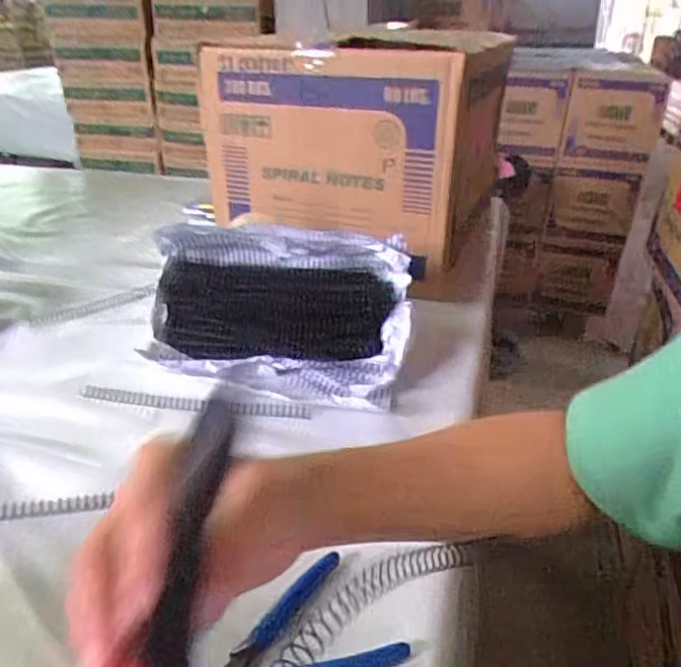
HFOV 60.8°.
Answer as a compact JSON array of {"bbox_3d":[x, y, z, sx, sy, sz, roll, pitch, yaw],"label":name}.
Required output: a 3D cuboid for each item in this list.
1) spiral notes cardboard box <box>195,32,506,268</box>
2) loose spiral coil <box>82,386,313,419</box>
[{"bbox_3d":[0.034,-0.295,0.837,0.330,0.233,0.329,13,32,22],"label":"spiral notes cardboard box"},{"bbox_3d":[-0.142,0.065,0.566,0.231,0.013,0.016,4,30,7],"label":"loose spiral coil"}]

